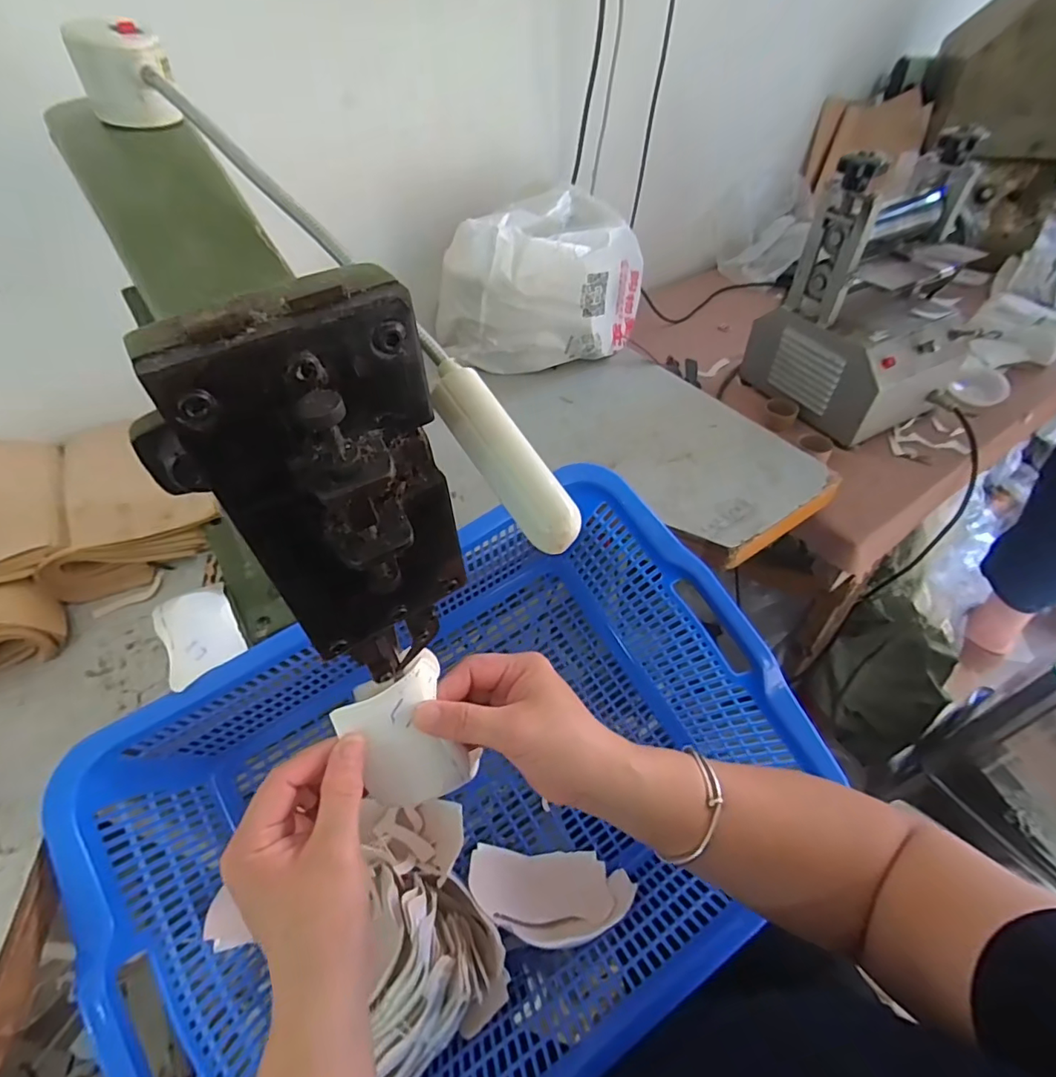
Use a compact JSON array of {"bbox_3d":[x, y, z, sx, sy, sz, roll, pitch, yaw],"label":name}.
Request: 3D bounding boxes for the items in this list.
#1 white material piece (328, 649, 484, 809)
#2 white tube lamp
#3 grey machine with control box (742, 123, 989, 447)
[{"bbox_3d":[-0.068,0.115,0.308,0.061,0.093,0.012,-27,15,-19],"label":"white material piece"},{"bbox_3d":[-0.010,-0.035,0.212,0.021,0.016,0.089,-32,80,-22],"label":"white tube lamp"},{"bbox_3d":[0.449,-0.305,0.676,0.195,0.275,0.193,-20,51,-14],"label":"grey machine with control box"}]

